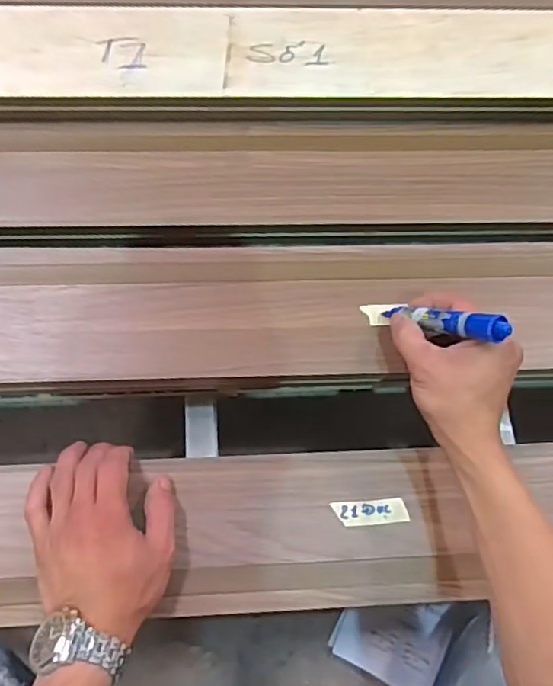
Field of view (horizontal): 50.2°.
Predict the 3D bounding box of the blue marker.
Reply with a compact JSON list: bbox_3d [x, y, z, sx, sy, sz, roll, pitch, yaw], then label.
[{"bbox_3d":[0.127,-0.019,0.467,0.020,0.129,0.015,-45,118,-17],"label":"blue marker"}]

